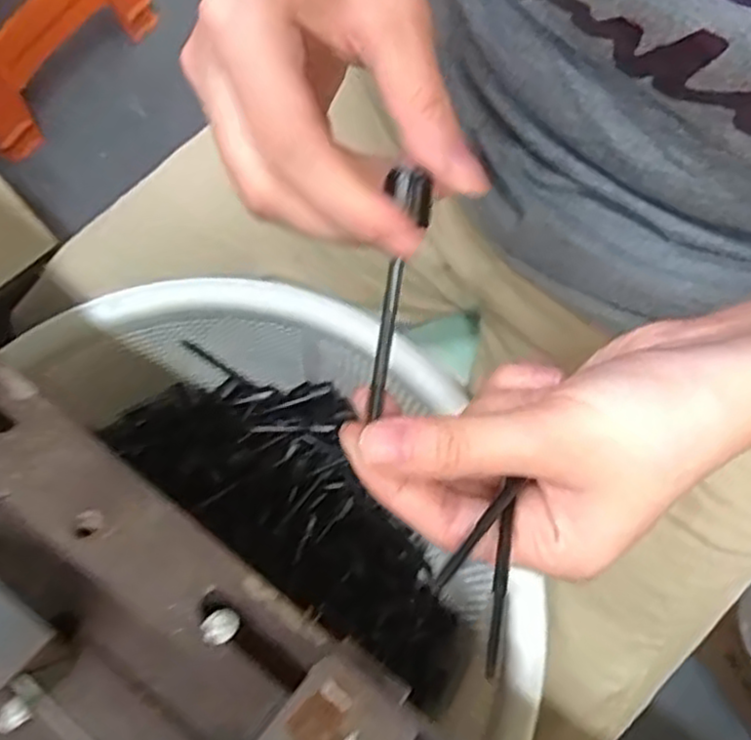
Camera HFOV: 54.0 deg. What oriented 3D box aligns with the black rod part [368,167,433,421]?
[{"bbox_3d":[0.005,-0.023,0.218,0.014,0.005,0.071,10,96,3],"label":"black rod part"}]

